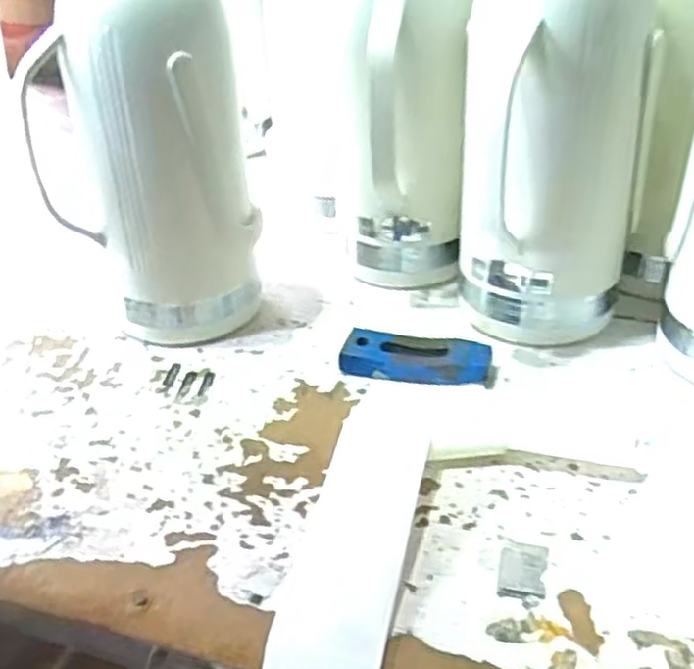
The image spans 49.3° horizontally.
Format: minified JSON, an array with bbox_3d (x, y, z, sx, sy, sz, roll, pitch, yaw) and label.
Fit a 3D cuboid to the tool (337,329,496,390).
[{"bbox_3d":[0.067,0.023,0.707,0.139,0.026,0.056,5,34,15],"label":"tool"}]

